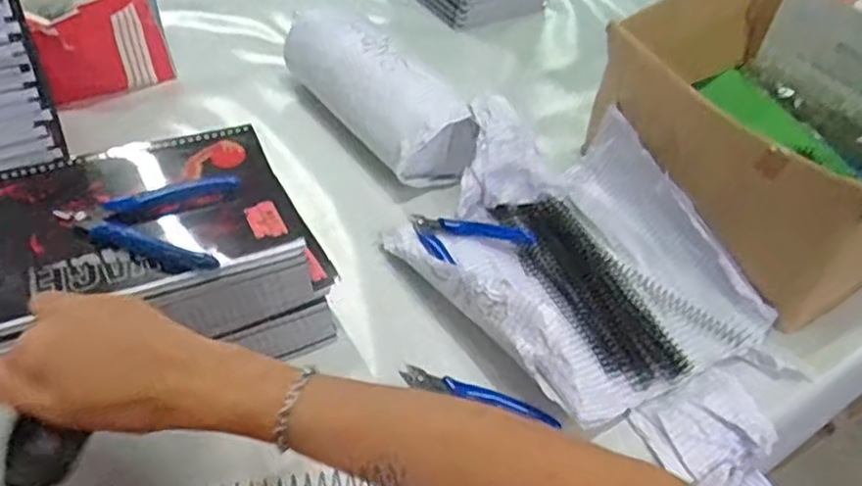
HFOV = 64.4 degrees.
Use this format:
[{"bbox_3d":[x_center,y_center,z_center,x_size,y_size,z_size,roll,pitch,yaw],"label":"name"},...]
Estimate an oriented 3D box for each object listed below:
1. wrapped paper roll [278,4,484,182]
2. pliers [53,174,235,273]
[{"bbox_3d":[-0.060,-0.159,0.741,0.083,0.099,0.257,-26,53,-27],"label":"wrapped paper roll"},{"bbox_3d":[-0.204,-0.020,0.495,0.112,0.009,0.092,4,45,-2],"label":"pliers"}]

